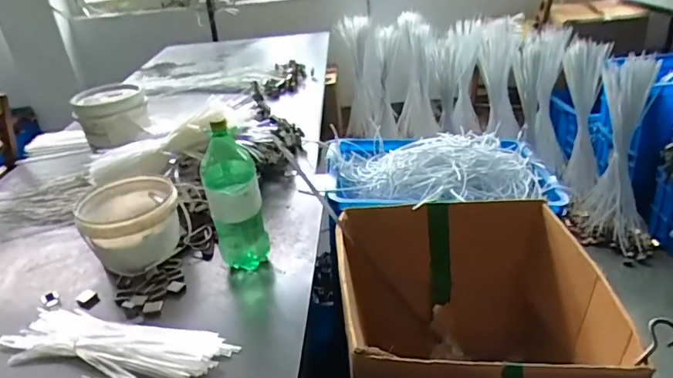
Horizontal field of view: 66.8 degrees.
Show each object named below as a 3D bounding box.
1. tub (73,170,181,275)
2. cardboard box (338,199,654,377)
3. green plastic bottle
[{"bbox_3d":[-0.449,0.076,1.131,0.204,0.130,0.202,-4,29,3],"label":"tub"},{"bbox_3d":[0.280,0.297,1.058,0.508,0.369,0.495,-3,30,6],"label":"cardboard box"},{"bbox_3d":[-0.202,0.022,1.018,0.100,0.295,0.116,-12,30,-11],"label":"green plastic bottle"}]

